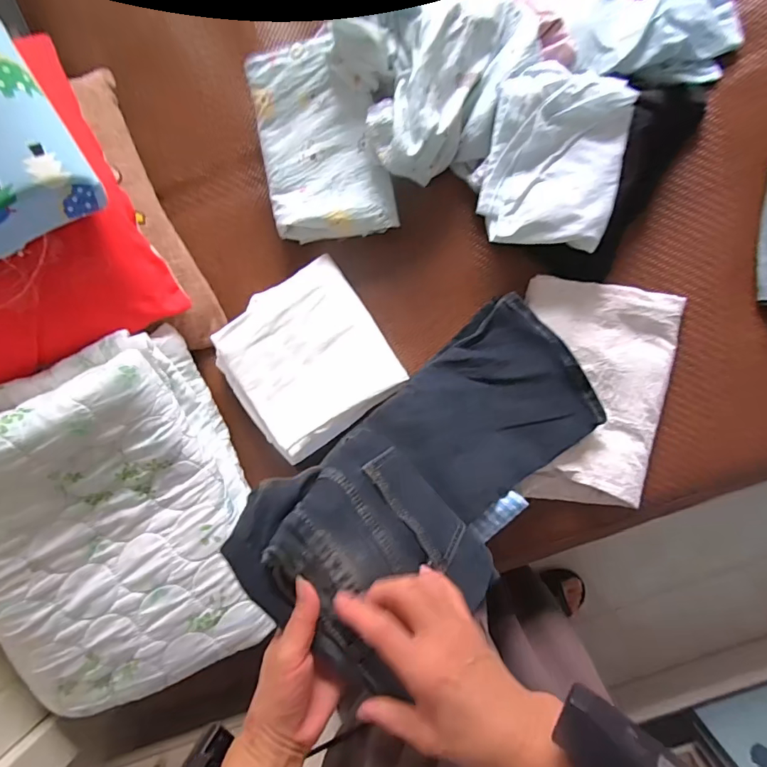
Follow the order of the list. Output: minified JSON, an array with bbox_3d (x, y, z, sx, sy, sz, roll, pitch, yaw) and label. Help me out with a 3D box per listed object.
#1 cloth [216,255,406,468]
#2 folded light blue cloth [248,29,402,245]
[{"bbox_3d":[-0.113,-0.036,0.691,0.221,0.055,0.230,-36,87,4],"label":"cloth"},{"bbox_3d":[-0.087,-0.334,0.668,0.169,0.034,0.252,-10,99,6],"label":"folded light blue cloth"}]

